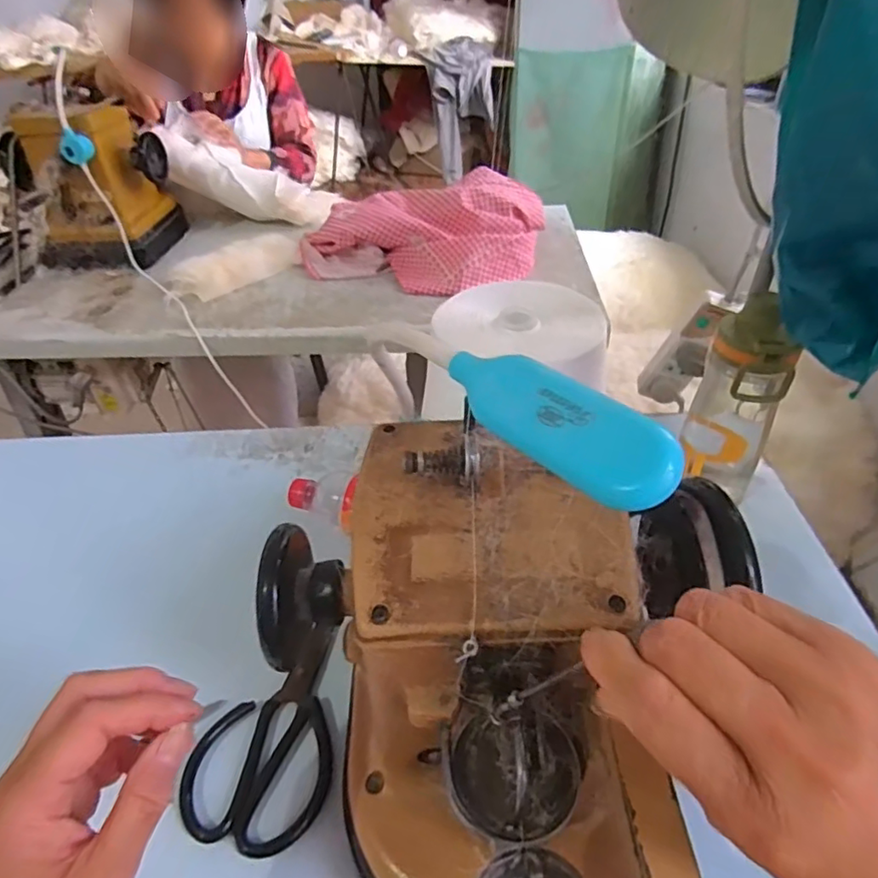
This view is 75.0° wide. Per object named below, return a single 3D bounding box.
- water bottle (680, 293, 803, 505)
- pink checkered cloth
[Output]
[{"bbox_3d":[0.267,-0.025,0.519,0.069,0.190,0.065,22,47,27],"label":"water bottle"},{"bbox_3d":[-0.033,-0.373,1.009,0.400,0.120,0.240,10,43,15],"label":"pink checkered cloth"}]

